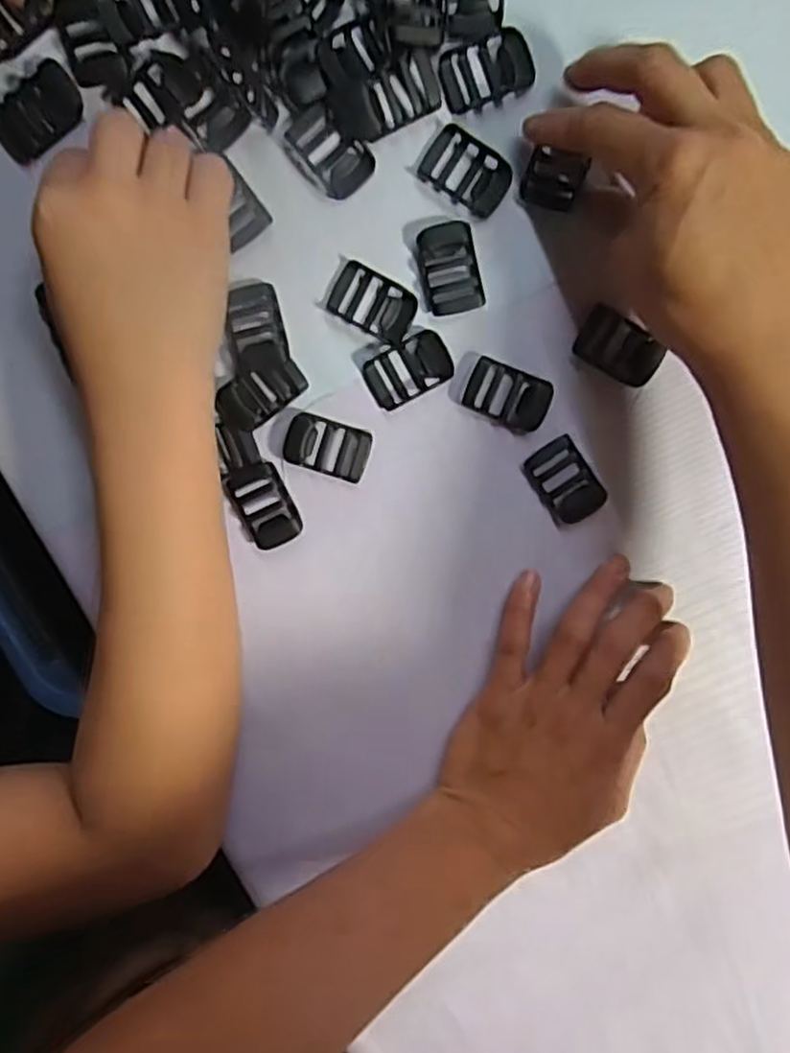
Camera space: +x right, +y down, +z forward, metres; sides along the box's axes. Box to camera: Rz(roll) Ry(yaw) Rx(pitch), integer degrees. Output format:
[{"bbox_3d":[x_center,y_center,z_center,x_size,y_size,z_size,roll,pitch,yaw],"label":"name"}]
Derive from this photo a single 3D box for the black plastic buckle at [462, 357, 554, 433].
[{"bbox_3d":[0.052,-0.060,0.336,0.037,0.004,0.025,22,99,-3],"label":"black plastic buckle"}]

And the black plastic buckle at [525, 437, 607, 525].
[{"bbox_3d":[0.081,-0.021,0.343,0.025,0.004,0.038,-33,98,6],"label":"black plastic buckle"}]

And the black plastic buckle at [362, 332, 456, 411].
[{"bbox_3d":[0.006,-0.072,0.336,0.039,0.004,0.025,-27,98,5],"label":"black plastic buckle"}]

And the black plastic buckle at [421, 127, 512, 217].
[{"bbox_3d":[0.032,-0.157,0.324,0.038,0.004,0.027,34,99,-5],"label":"black plastic buckle"}]

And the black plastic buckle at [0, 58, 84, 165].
[{"bbox_3d":[-0.157,-0.181,0.323,0.043,0.006,0.027,-32,98,6],"label":"black plastic buckle"}]

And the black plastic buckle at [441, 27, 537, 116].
[{"bbox_3d":[0.040,-0.197,0.318,0.039,0.004,0.026,-18,99,4],"label":"black plastic buckle"}]

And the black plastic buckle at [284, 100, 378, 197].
[{"bbox_3d":[-0.029,-0.164,0.322,0.038,0.004,0.025,40,98,-6],"label":"black plastic buckle"}]

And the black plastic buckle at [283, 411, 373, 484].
[{"bbox_3d":[-0.031,-0.037,0.341,0.039,0.007,0.024,16,100,-2],"label":"black plastic buckle"}]

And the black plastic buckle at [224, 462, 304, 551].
[{"bbox_3d":[-0.062,-0.009,0.347,0.027,0.006,0.042,-24,99,5],"label":"black plastic buckle"}]

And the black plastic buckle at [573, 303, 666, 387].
[{"bbox_3d":[0.101,-0.080,0.330,0.038,0.005,0.025,30,99,-4],"label":"black plastic buckle"}]

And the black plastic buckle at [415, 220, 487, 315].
[{"bbox_3d":[0.025,-0.115,0.329,0.025,0.004,0.039,-12,99,3],"label":"black plastic buckle"}]

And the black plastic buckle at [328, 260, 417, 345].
[{"bbox_3d":[-0.010,-0.101,0.333,0.038,0.004,0.024,26,99,-4],"label":"black plastic buckle"}]

